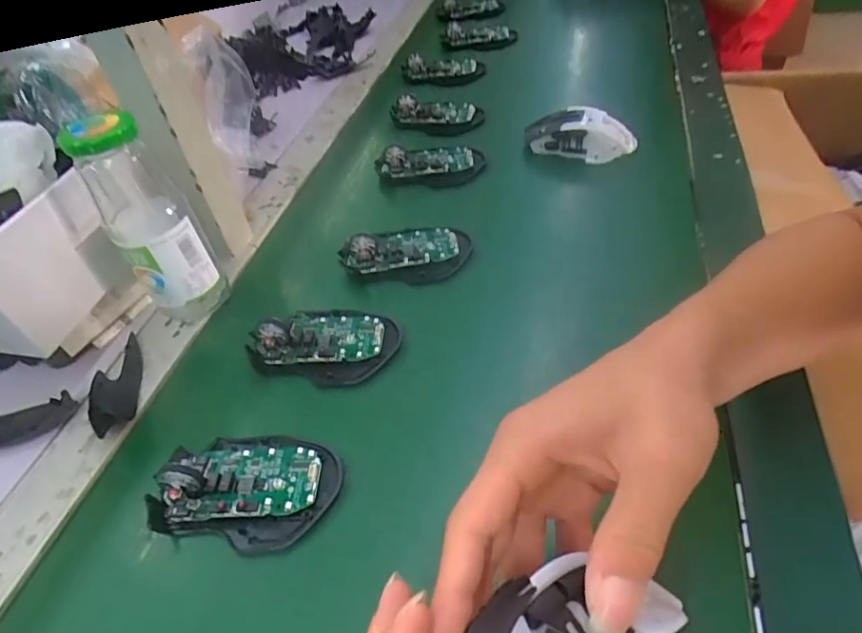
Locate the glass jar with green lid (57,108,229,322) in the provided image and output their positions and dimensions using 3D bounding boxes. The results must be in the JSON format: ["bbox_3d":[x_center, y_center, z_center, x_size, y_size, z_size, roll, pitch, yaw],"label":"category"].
[{"bbox_3d":[-0.218,-0.073,0.411,0.054,0.163,0.066,-32,51,-21],"label":"glass jar with green lid"}]

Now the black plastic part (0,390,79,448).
[{"bbox_3d":[-0.310,0.077,0.386,0.099,0.016,0.030,-11,47,-3],"label":"black plastic part"}]

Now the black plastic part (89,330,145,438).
[{"bbox_3d":[-0.240,0.051,0.400,0.032,0.015,0.095,-16,47,-8],"label":"black plastic part"}]

